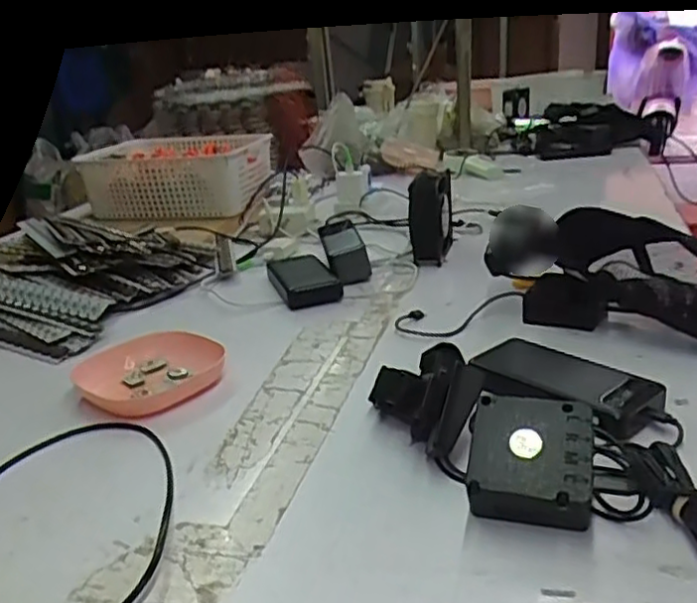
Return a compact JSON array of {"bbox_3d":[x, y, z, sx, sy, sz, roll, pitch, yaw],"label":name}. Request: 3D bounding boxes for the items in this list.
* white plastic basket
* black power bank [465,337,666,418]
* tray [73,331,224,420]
[{"bbox_3d":[-0.372,-0.294,1.542,0.359,0.116,0.344,0,22,14],"label":"white plastic basket"},{"bbox_3d":[0.187,0.070,0.591,0.076,0.027,0.161,-20,26,-34],"label":"black power bank"},{"bbox_3d":[-0.210,0.070,0.697,0.147,0.023,0.135,11,26,35],"label":"tray"}]

